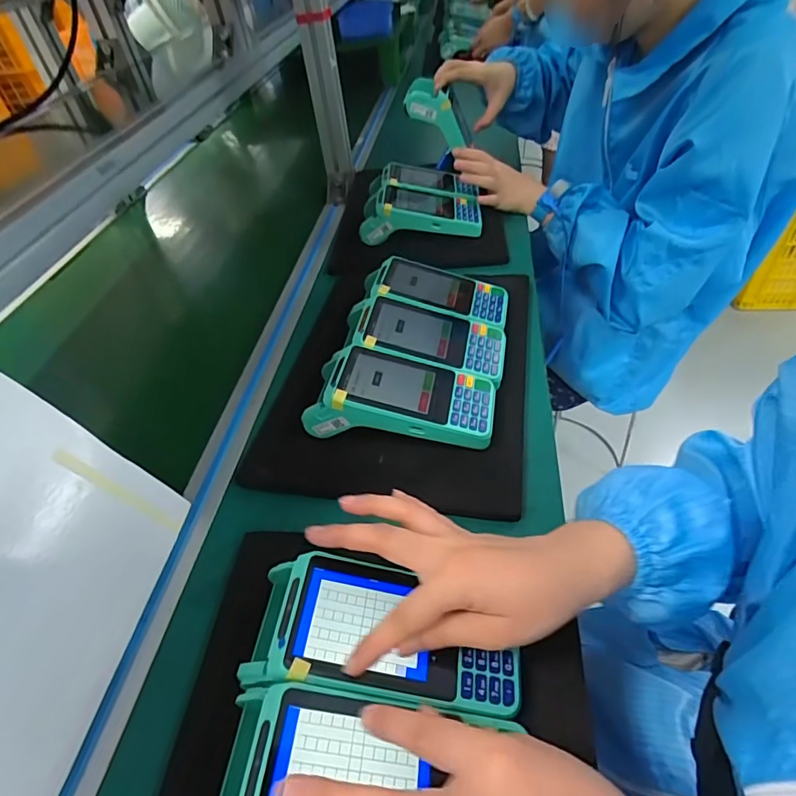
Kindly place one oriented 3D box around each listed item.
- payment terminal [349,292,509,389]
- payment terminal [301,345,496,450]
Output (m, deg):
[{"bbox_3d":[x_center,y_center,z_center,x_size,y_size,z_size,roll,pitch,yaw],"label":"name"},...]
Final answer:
[{"bbox_3d":[0.025,-0.058,0.516,0.169,0.045,0.082,15,49,4],"label":"payment terminal"},{"bbox_3d":[0.003,-0.005,0.456,0.168,0.049,0.078,5,47,11],"label":"payment terminal"}]

